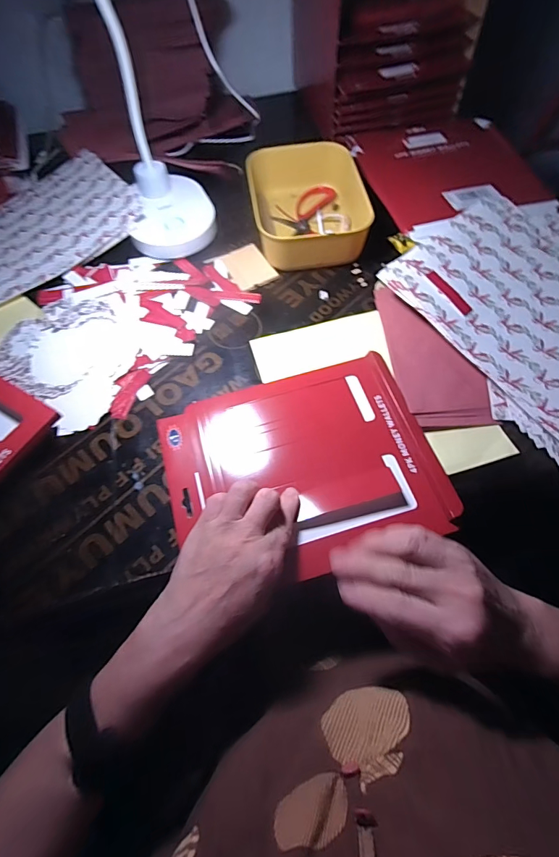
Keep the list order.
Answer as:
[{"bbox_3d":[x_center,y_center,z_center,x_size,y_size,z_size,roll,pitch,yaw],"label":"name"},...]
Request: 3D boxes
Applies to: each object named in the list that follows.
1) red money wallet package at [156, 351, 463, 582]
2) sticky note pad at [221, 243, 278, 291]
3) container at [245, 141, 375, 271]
[{"bbox_3d":[0.019,0.034,0.395,0.247,0.016,0.197,-17,64,-5],"label":"red money wallet package"},{"bbox_3d":[-0.040,-0.208,0.516,0.051,0.004,0.071,-28,66,-10],"label":"sticky note pad"},{"bbox_3d":[0.036,-0.299,0.537,0.135,0.053,0.185,-8,64,-1],"label":"container"}]

